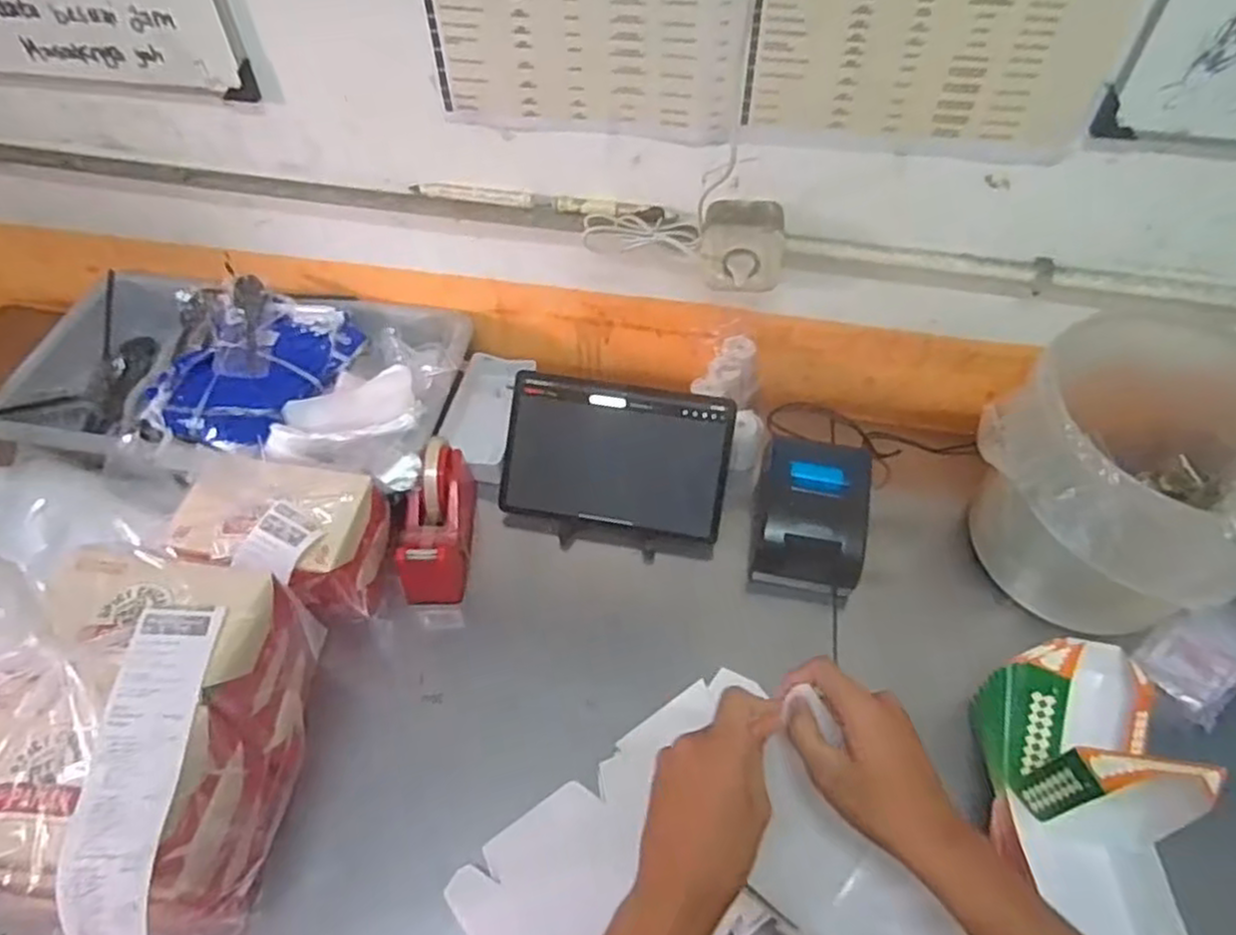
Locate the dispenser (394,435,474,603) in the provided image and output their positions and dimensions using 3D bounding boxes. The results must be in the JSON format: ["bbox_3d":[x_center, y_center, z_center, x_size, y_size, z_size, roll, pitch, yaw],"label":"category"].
[{"bbox_3d":[-0.200,0.059,0.798,0.070,0.098,0.172,-1,53,-2],"label":"dispenser"}]

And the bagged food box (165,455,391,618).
[{"bbox_3d":[-0.338,0.078,0.747,0.173,0.131,0.133,3,53,1],"label":"bagged food box"}]

